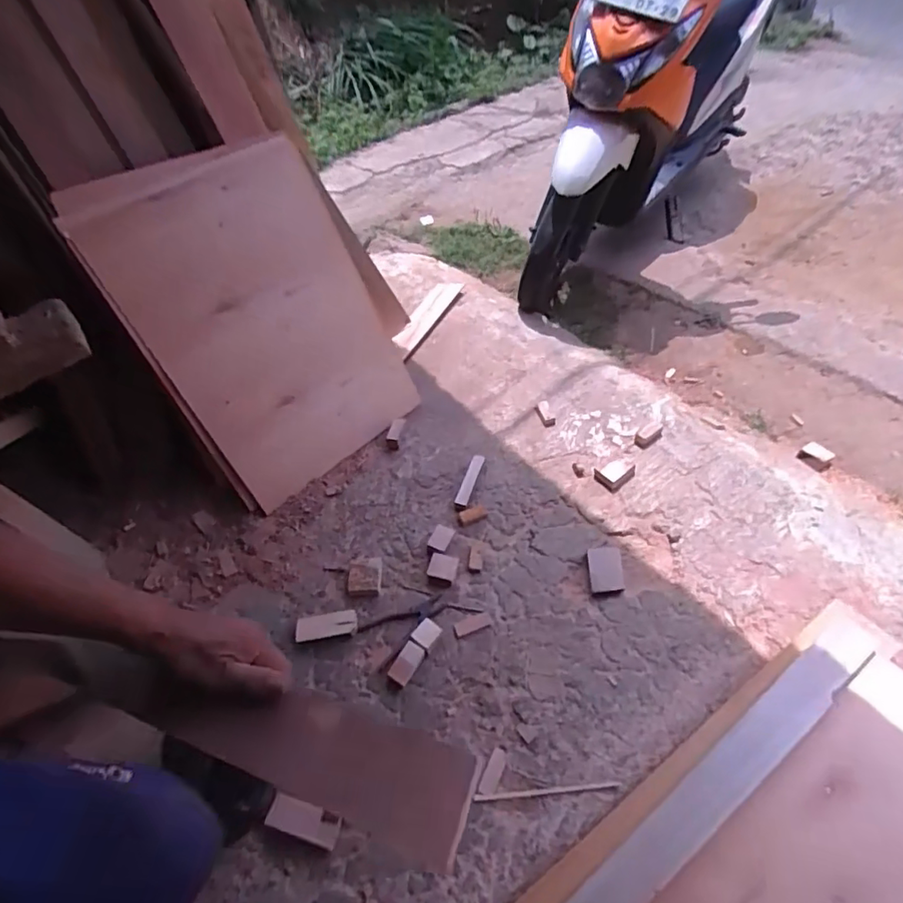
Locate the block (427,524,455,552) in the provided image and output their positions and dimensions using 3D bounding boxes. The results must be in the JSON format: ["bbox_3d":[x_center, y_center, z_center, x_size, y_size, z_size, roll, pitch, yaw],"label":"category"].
[{"bbox_3d":[-0.024,0.203,1.305,0.047,0.014,0.059,19,52,22],"label":"block"}]

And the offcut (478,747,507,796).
[{"bbox_3d":[0.075,0.586,1.013,0.031,0.007,0.081,17,51,20],"label":"offcut"}]

